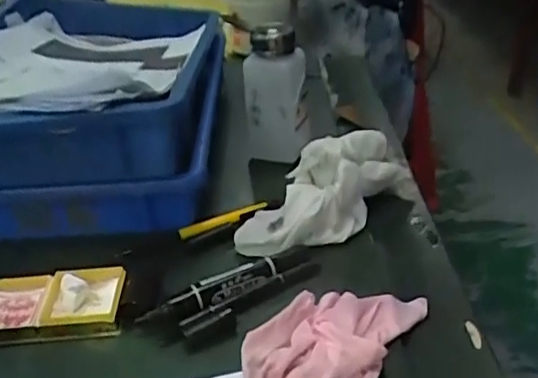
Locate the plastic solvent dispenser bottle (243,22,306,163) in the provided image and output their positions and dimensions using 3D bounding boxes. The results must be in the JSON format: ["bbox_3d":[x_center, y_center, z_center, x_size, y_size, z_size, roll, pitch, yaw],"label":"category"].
[{"bbox_3d":[0.005,-0.092,0.566,0.055,0.122,0.043,-4,32,1],"label":"plastic solvent dispenser bottle"}]

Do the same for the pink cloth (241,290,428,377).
[{"bbox_3d":[0.045,0.091,0.389,0.072,0.026,0.135,21,40,33],"label":"pink cloth"}]

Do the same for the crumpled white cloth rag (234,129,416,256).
[{"bbox_3d":[0.052,-0.005,0.511,0.083,0.058,0.171,19,39,32],"label":"crumpled white cloth rag"}]

